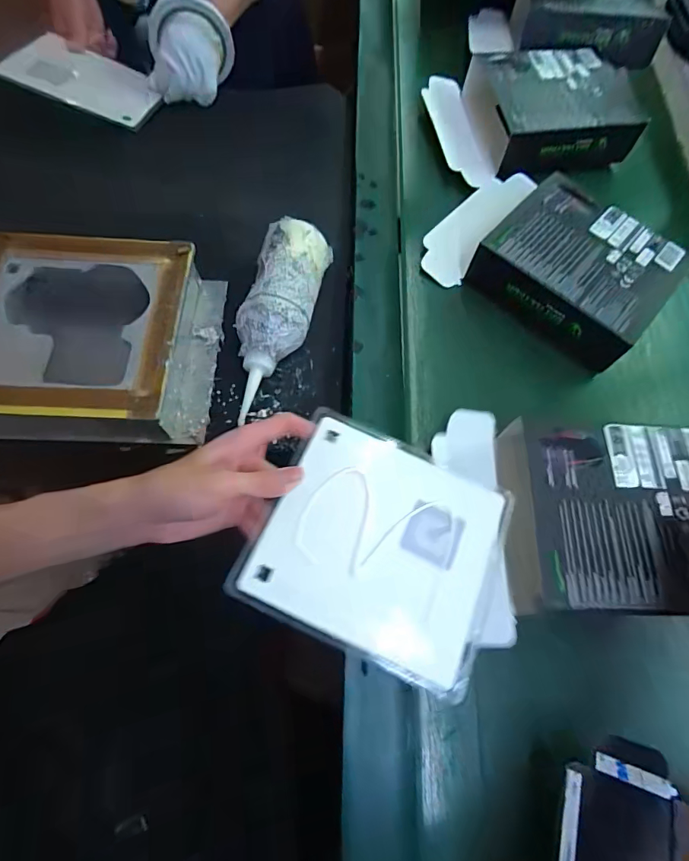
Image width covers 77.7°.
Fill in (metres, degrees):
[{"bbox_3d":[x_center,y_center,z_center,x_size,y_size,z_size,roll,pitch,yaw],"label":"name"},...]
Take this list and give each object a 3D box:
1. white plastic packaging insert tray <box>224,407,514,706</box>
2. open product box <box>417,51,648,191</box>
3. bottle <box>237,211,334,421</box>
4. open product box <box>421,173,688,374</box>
[{"bbox_3d":[0.027,0.080,0.315,0.172,0.014,0.156,23,70,7],"label":"white plastic packaging insert tray"},{"bbox_3d":[0.251,-0.428,0.568,0.237,0.055,0.185,-8,71,-7],"label":"open product box"},{"bbox_3d":[-0.072,-0.116,0.442,0.070,0.062,0.213,15,70,1],"label":"bottle"},{"bbox_3d":[0.229,-0.198,0.479,0.243,0.054,0.179,41,72,10],"label":"open product box"}]

